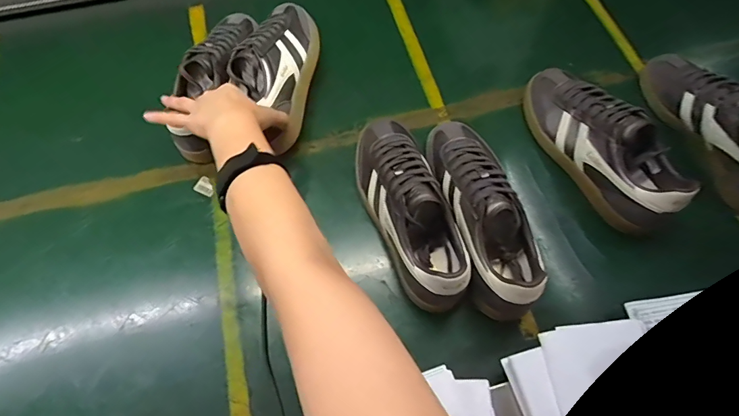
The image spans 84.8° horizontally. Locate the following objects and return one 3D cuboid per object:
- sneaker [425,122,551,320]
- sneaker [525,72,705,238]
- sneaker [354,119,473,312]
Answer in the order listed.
[{"bbox_3d":[0.143,-0.006,0.503,0.086,0.091,0.270,-10,66,-5],"label":"sneaker"},{"bbox_3d":[0.312,-0.094,0.545,0.107,0.090,0.259,-30,69,-13],"label":"sneaker"},{"bbox_3d":[0.048,-0.010,0.511,0.087,0.101,0.261,-21,68,-10],"label":"sneaker"}]

